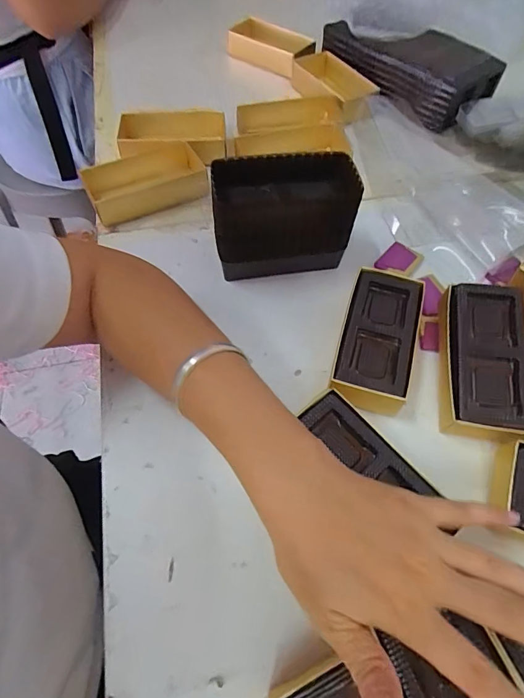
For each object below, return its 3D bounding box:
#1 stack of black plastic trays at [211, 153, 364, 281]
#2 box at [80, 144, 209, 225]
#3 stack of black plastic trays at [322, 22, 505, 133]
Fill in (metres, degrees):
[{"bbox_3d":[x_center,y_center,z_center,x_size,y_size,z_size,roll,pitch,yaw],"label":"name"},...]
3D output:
[{"bbox_3d":[0.018,-0.114,0.366,0.115,0.083,0.065,-8,59,-5],"label":"stack of black plastic trays"},{"bbox_3d":[-0.119,-0.171,0.431,0.114,0.031,0.064,-19,60,-11],"label":"box"},{"bbox_3d":[0.187,-0.371,0.533,0.126,0.048,0.227,-34,64,-19],"label":"stack of black plastic trays"}]

